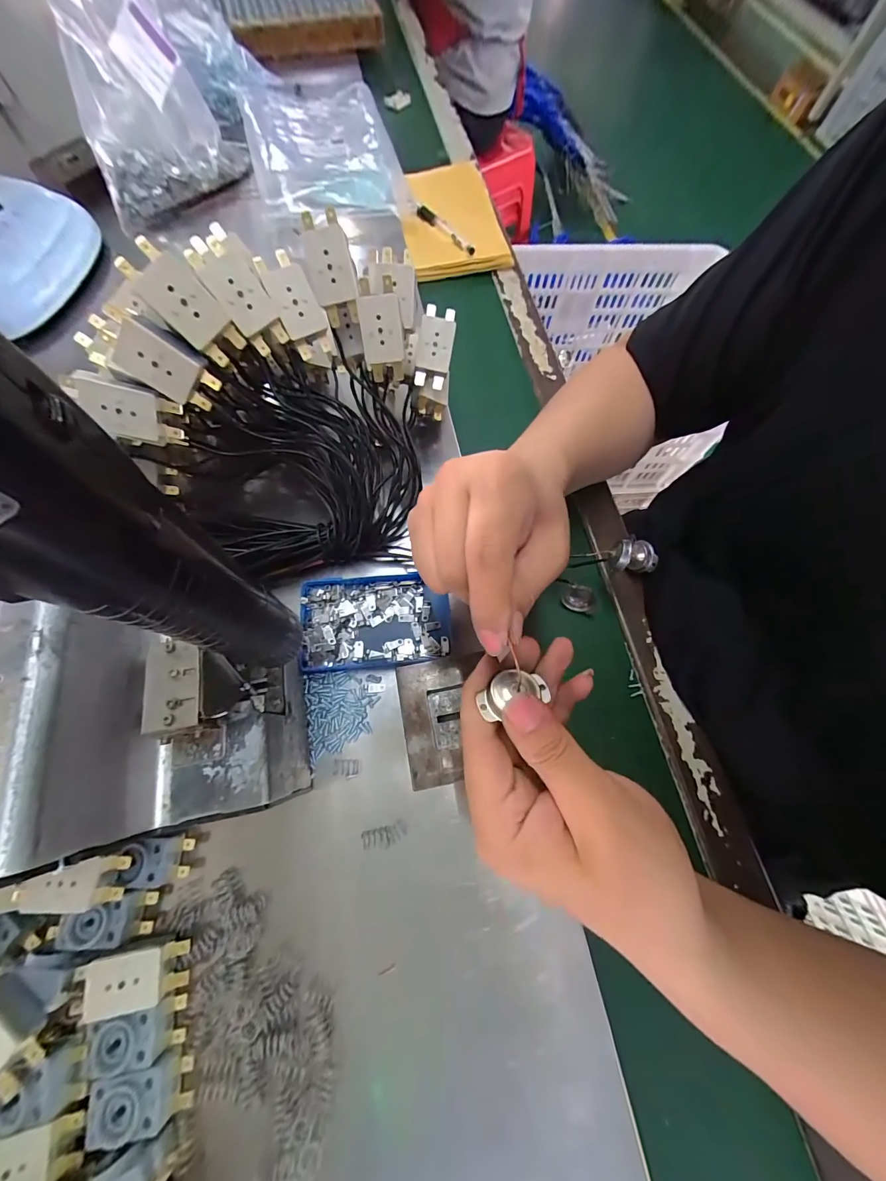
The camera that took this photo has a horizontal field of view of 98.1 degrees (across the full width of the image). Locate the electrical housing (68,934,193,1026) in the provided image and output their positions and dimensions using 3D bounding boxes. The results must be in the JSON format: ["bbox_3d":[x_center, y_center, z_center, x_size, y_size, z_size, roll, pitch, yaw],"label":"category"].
[{"bbox_3d":[-0.177,0.218,0.217,0.057,0.016,0.028,-5,70,-4],"label":"electrical housing"}]

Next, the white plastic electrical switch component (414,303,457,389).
[{"bbox_3d":[-0.006,-0.189,0.299,0.026,0.012,0.056,12,103,3],"label":"white plastic electrical switch component"}]

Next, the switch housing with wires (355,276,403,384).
[{"bbox_3d":[-0.041,-0.174,0.257,0.026,0.057,0.014,-7,31,-6],"label":"switch housing with wires"}]

